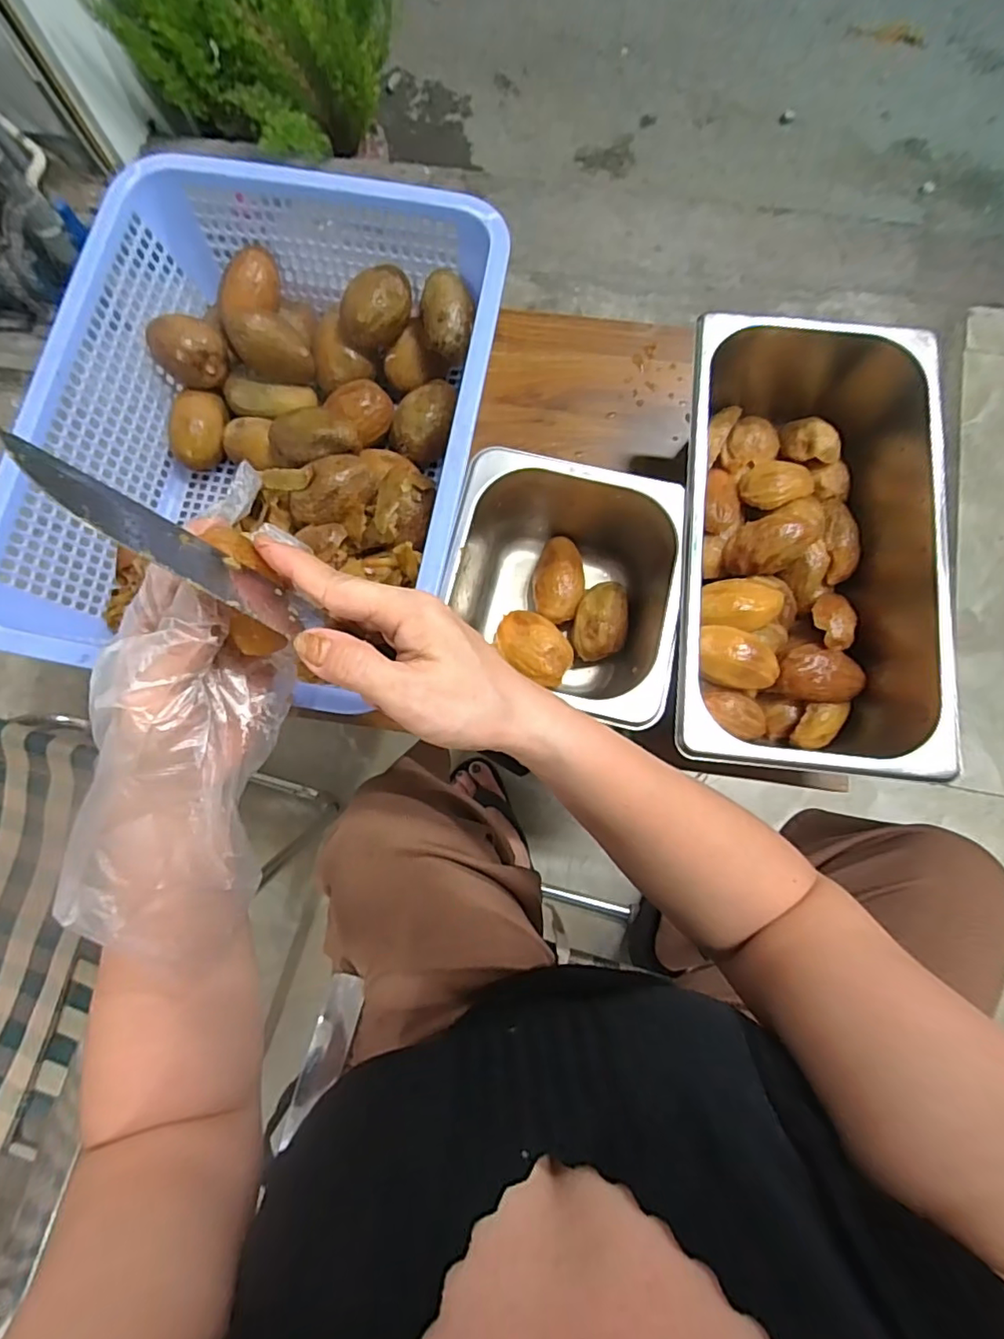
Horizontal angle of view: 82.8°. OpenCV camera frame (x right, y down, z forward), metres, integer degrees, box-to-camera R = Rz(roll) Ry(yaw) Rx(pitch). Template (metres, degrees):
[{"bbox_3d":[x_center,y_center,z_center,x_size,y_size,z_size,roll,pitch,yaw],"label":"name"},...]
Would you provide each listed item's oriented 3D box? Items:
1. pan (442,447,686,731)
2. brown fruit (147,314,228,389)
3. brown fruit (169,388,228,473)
[{"bbox_3d":[0.043,-0.052,0.424,0.151,0.092,0.180,9,79,2],"label":"pan"},{"bbox_3d":[-0.244,-0.249,0.447,0.049,0.039,0.045,0,79,0],"label":"brown fruit"},{"bbox_3d":[-0.249,-0.196,0.470,0.042,0.030,0.056,-6,79,-1],"label":"brown fruit"}]

